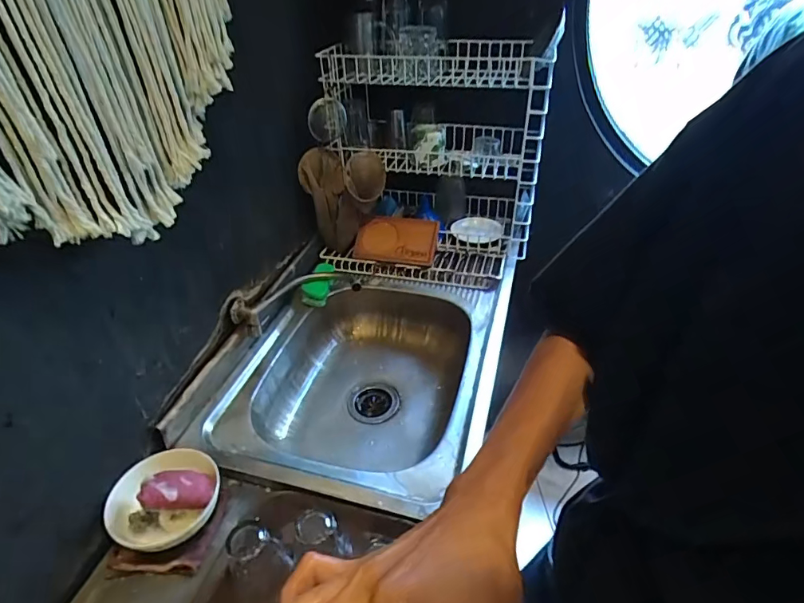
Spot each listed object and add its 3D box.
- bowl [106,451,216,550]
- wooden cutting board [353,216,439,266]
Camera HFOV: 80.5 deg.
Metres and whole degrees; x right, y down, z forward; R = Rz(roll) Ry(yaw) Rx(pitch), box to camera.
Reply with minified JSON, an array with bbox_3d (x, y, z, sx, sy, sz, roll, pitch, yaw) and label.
[{"bbox_3d":[-0.336,0.275,0.674,0.128,0.064,0.148,30,49,35],"label":"bowl"},{"bbox_3d":[-0.014,-0.155,1.187,0.198,0.023,0.128,10,73,5],"label":"wooden cutting board"}]

